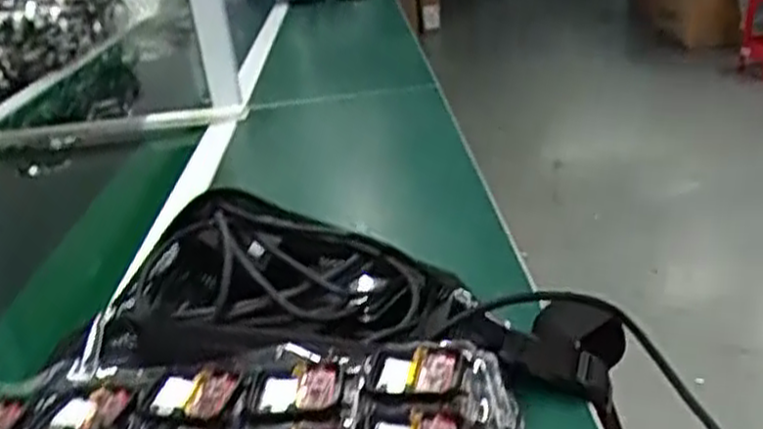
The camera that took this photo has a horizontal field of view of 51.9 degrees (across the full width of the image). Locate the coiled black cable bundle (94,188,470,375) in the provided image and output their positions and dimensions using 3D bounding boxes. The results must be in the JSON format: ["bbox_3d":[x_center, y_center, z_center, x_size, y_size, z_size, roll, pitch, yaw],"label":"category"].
[{"bbox_3d":[-0.070,0.045,0.471,0.225,0.071,0.136,-3,23,11],"label":"coiled black cable bundle"}]

